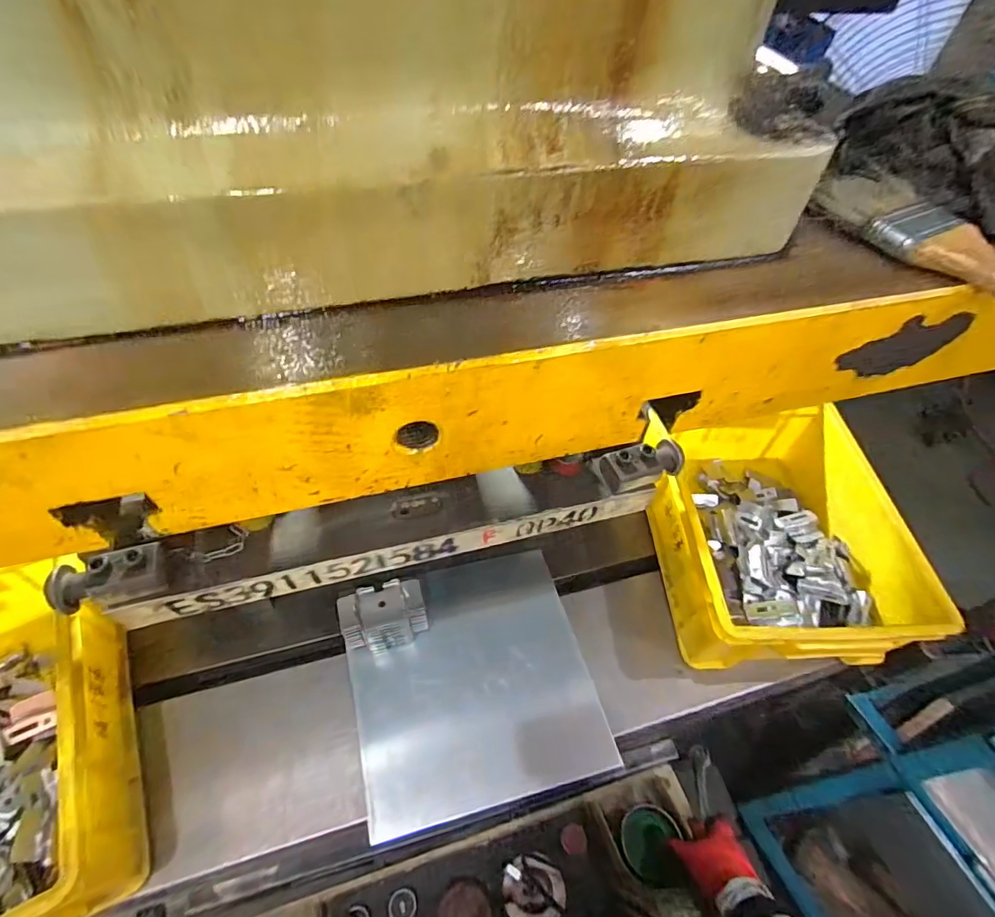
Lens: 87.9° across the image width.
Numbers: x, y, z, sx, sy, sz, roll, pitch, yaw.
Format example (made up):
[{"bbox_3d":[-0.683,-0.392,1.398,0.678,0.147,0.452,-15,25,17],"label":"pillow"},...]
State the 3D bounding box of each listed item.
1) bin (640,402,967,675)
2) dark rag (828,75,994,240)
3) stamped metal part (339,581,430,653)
[{"bbox_3d":[0.343,0.084,0.667,0.265,0.129,0.347,-2,52,-6],"label":"bin"},{"bbox_3d":[0.325,-0.201,0.349,0.086,0.057,0.211,-27,58,-23],"label":"dark rag"},{"bbox_3d":[-0.129,0.184,0.596,0.094,0.072,0.060,-8,53,-10],"label":"stamped metal part"}]

